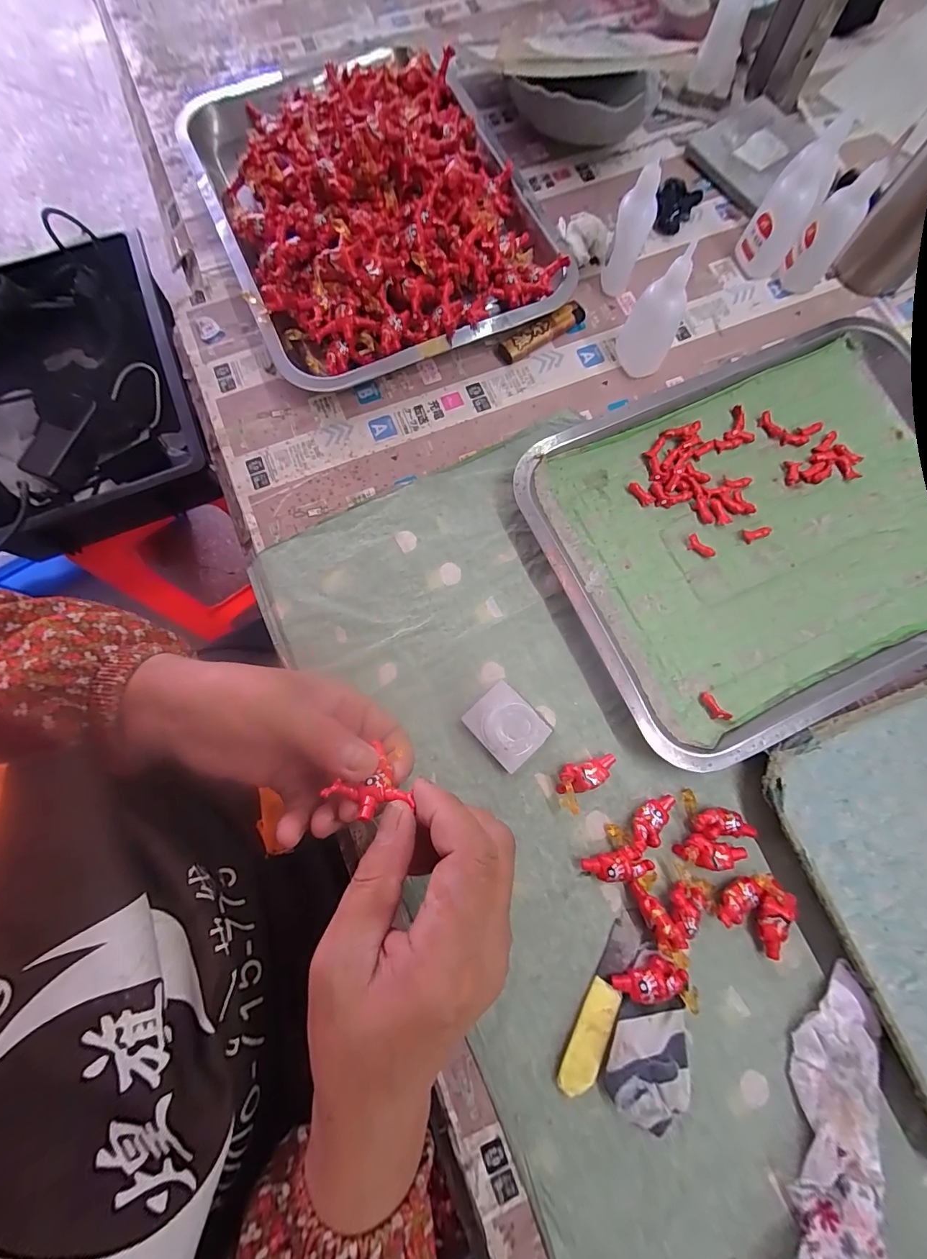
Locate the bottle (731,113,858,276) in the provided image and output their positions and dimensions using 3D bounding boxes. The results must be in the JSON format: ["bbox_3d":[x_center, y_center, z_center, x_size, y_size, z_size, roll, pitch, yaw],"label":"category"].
[{"bbox_3d":[0.268,-0.351,0.355,0.042,0.084,0.052,25,79,6],"label":"bottle"}]

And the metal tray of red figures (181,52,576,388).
[{"bbox_3d":[-0.086,-0.380,0.369,0.260,0.065,0.347,-24,78,-4],"label":"metal tray of red figures"}]

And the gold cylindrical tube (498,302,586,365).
[{"bbox_3d":[0.069,-0.252,0.365,0.082,0.017,0.015,-29,79,-5],"label":"gold cylindrical tube"}]

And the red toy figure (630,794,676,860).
[{"bbox_3d":[0.121,0.127,0.281,0.017,0.014,0.045,33,80,8],"label":"red toy figure"}]

